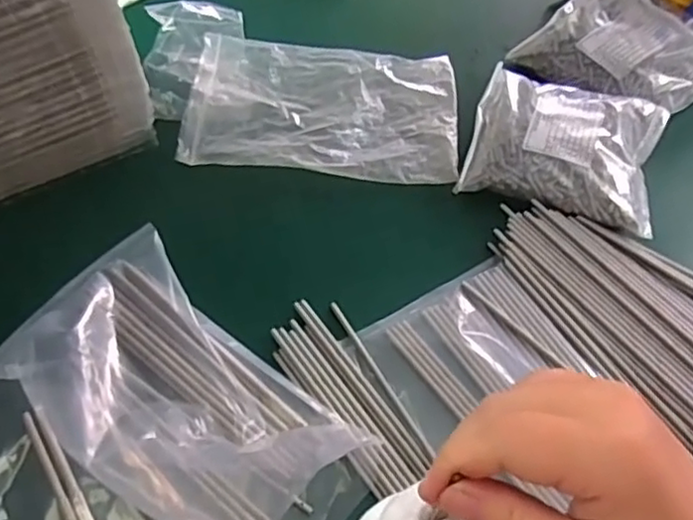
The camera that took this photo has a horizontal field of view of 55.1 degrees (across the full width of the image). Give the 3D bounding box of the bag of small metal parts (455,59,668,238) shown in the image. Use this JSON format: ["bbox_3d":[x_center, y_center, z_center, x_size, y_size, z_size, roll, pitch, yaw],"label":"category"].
[{"bbox_3d":[0.234,-0.126,0.706,0.190,0.042,0.177,18,57,7],"label":"bag of small metal parts"}]

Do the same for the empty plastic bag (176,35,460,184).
[{"bbox_3d":[-0.023,-0.171,0.740,0.289,0.024,0.181,5,56,-1],"label":"empty plastic bag"}]

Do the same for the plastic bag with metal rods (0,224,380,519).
[{"bbox_3d":[-0.131,0.110,0.543,0.307,0.040,0.176,35,60,17],"label":"plastic bag with metal rods"}]

